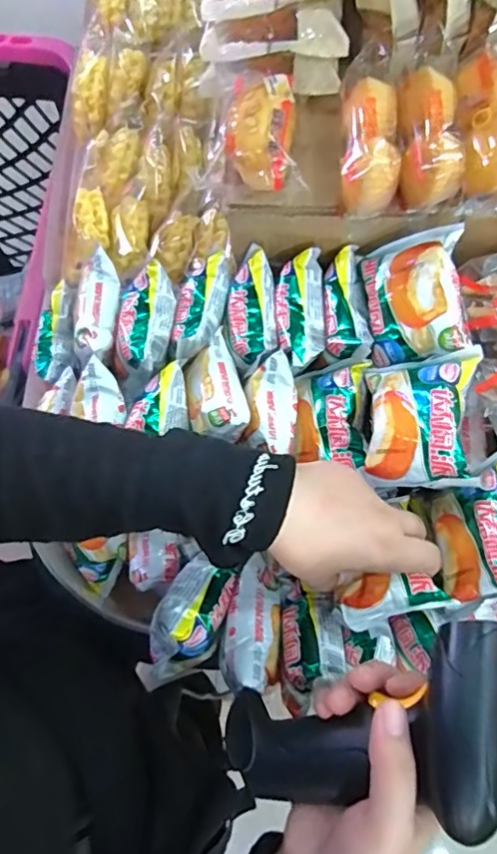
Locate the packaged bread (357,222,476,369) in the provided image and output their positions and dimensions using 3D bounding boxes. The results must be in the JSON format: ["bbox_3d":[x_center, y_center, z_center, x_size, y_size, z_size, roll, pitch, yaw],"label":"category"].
[{"bbox_3d":[0.121,-0.091,0.405,0.072,0.035,0.087,-11,84,39],"label":"packaged bread"}]

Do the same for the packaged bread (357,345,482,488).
[{"bbox_3d":[0.111,-0.007,0.370,0.069,0.025,0.090,-5,62,33],"label":"packaged bread"}]

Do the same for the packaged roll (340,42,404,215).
[{"bbox_3d":[0.084,-0.198,0.390,0.038,0.049,0.101,4,72,3],"label":"packaged roll"}]

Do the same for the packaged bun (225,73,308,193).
[{"bbox_3d":[0.009,-0.205,0.396,0.049,0.033,0.089,-6,72,0],"label":"packaged bun"}]

